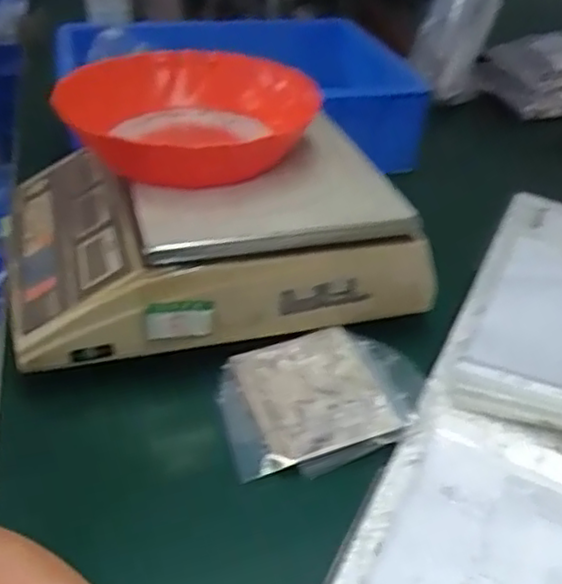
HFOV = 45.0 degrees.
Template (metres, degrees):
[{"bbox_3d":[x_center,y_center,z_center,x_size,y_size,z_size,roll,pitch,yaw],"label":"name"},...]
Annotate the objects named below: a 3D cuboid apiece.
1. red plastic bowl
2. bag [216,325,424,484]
[{"bbox_3d":[-0.087,-0.147,0.596,0.217,0.072,0.217,2,37,-2],"label":"red plastic bowl"},{"bbox_3d":[0.032,0.076,0.503,0.152,0.022,0.113,-10,39,-17],"label":"bag"}]

